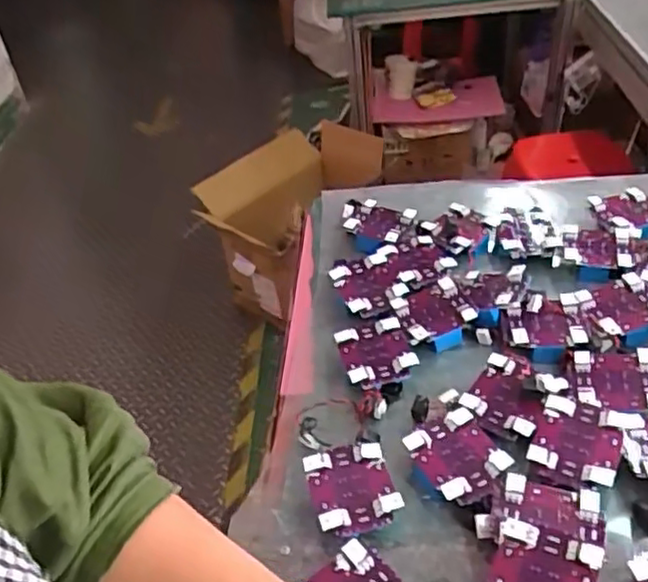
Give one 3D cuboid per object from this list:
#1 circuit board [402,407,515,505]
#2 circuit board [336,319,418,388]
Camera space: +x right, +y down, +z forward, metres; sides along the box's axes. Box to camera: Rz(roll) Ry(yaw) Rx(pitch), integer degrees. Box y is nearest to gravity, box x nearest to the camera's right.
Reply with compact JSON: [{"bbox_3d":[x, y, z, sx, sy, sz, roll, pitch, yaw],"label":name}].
[{"bbox_3d":[0.140,0.171,0.693,0.083,0.015,0.091,-23,44,-16],"label":"circuit board"},{"bbox_3d":[0.063,0.072,0.806,0.081,0.011,0.095,-14,42,-8],"label":"circuit board"}]

